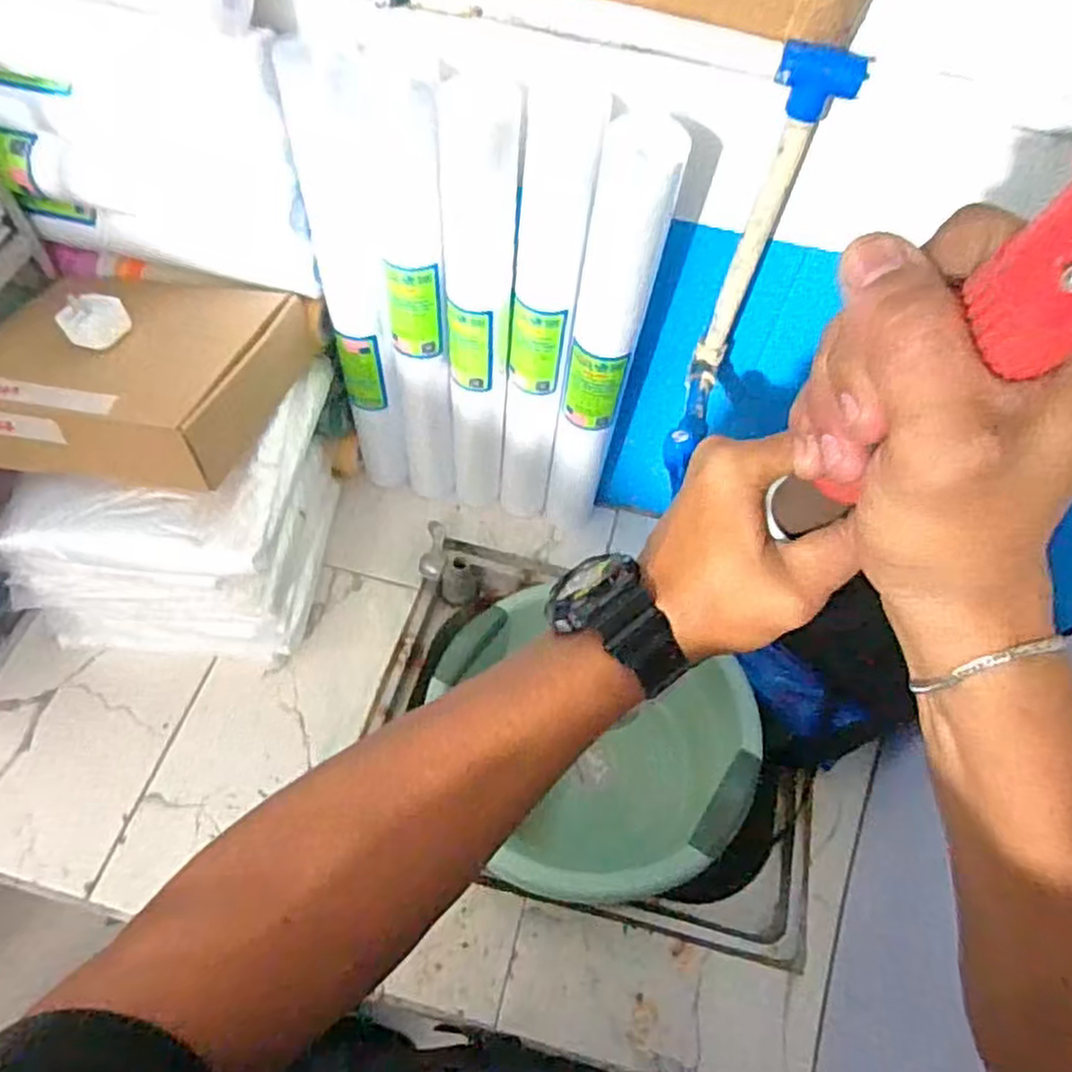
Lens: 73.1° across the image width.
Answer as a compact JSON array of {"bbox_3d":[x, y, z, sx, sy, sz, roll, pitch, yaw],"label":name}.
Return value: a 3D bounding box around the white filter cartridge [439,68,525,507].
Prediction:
[{"bbox_3d":[-0.057,-0.191,0.733,0.062,0.507,0.055,-1,58,-5],"label":"white filter cartridge"}]

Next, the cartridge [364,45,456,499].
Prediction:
[{"bbox_3d":[-0.122,-0.212,0.749,0.063,0.504,0.057,1,58,-4],"label":"cartridge"}]

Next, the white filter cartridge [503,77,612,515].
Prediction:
[{"bbox_3d":[0.006,-0.190,0.745,0.063,0.501,0.065,9,58,1],"label":"white filter cartridge"}]

